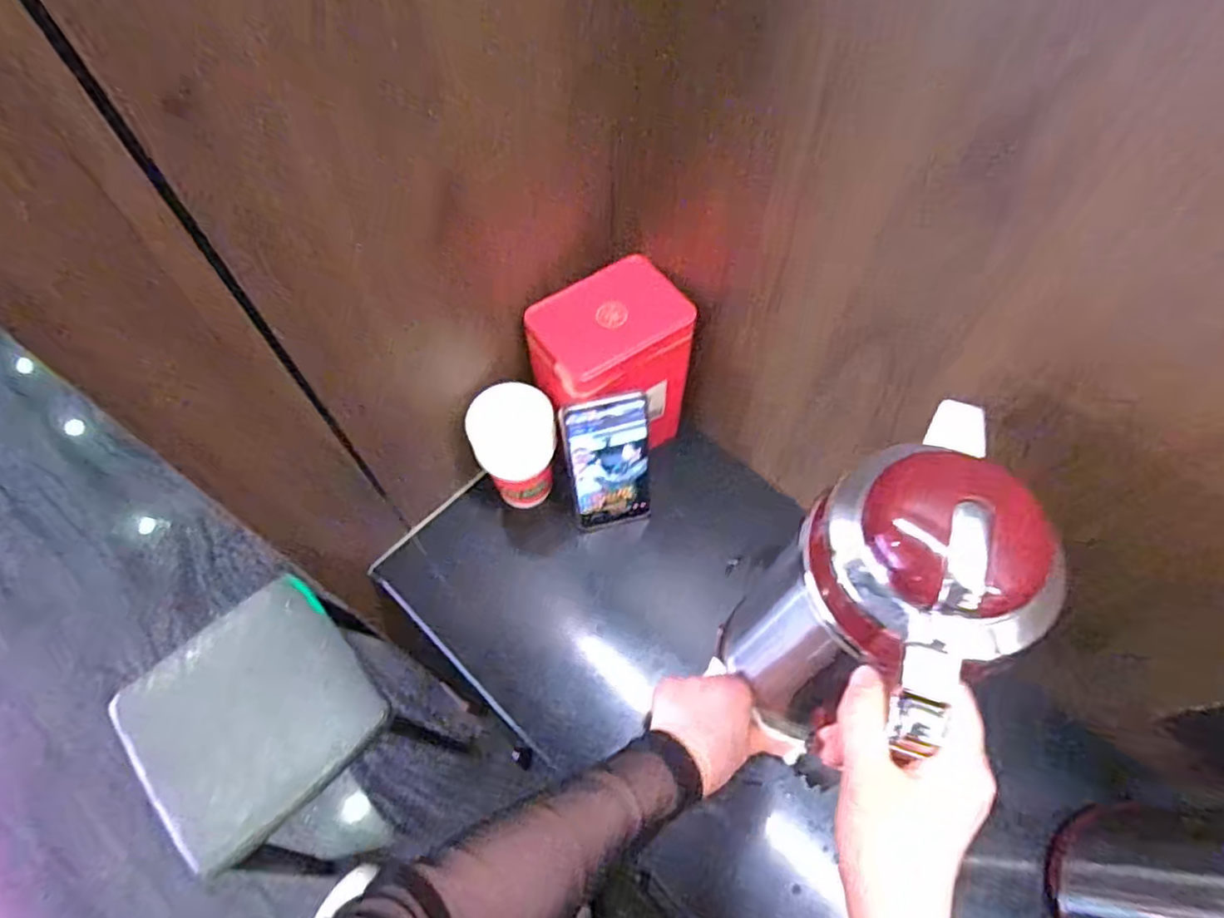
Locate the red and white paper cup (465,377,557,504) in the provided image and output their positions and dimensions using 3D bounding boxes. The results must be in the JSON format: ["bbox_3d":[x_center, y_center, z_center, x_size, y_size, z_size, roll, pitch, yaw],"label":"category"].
[{"bbox_3d":[-0.094,-0.012,0.641,0.078,0.119,0.078,-5,61,-3],"label":"red and white paper cup"}]

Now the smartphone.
[{"bbox_3d":[-0.001,0.011,0.617,0.077,0.172,0.009,-12,47,-6],"label":"smartphone"}]

